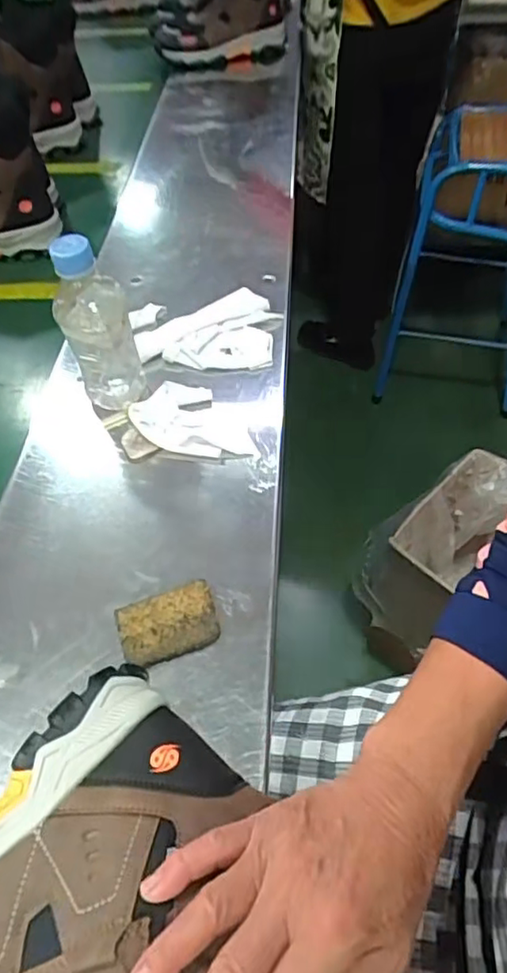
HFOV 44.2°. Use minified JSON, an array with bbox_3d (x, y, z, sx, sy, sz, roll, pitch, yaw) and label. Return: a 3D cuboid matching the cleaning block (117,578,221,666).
[{"bbox_3d":[-0.061,0.099,0.452,0.069,0.012,0.050,-18,52,-12],"label":"cleaning block"}]

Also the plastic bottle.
[{"bbox_3d":[-0.138,-0.143,0.549,0.061,0.144,0.050,-17,52,-11],"label":"plastic bottle"}]

